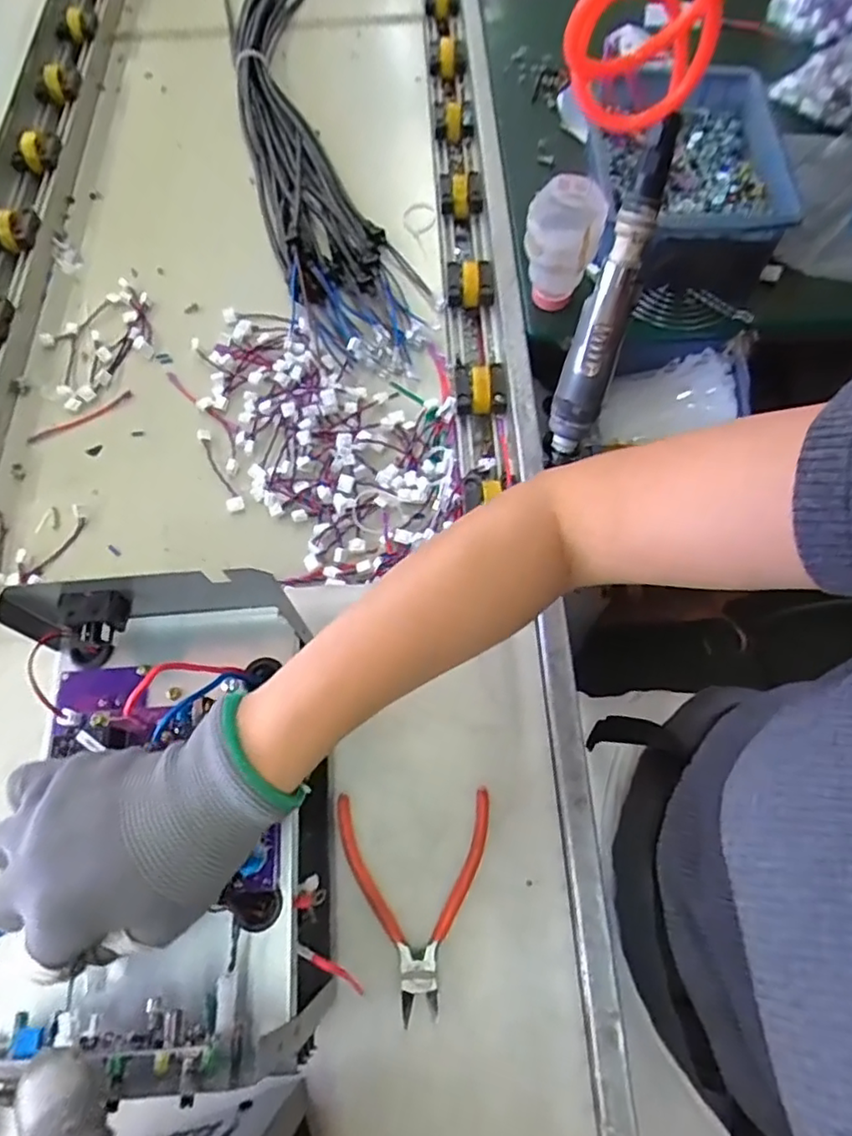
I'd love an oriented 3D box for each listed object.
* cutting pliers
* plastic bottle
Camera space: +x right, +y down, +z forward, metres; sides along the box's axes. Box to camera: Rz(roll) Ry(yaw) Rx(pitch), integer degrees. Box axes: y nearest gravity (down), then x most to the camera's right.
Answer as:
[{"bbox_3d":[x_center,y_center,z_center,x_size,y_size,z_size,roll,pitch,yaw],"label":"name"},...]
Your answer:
[{"bbox_3d":[-0.005,0.231,0.440,0.109,0.008,0.136,-5,66,0],"label":"cutting pliers"},{"bbox_3d":[0.124,-0.292,0.581,0.067,0.109,0.064,14,68,8],"label":"plastic bottle"}]

